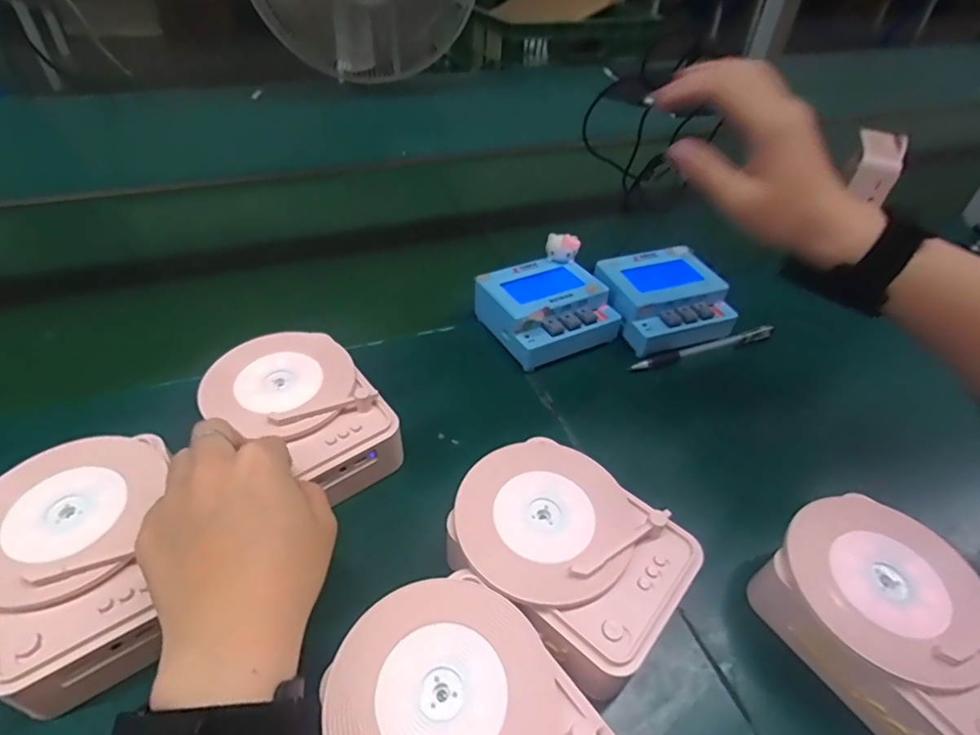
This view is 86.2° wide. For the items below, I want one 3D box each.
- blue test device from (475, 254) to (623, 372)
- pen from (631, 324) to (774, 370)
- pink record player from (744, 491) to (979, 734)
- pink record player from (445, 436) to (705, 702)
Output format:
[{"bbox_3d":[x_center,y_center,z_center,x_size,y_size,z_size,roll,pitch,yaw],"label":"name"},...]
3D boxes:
[{"bbox_3d":[0.052,-0.052,0.485,0.101,0.051,0.103,-20,49,-23],"label":"blue test device"},{"bbox_3d":[0.200,-0.016,0.485,0.155,0.016,0.013,-13,46,-17],"label":"pen"},{"bbox_3d":[0.222,0.143,0.290,0.104,0.053,0.131,-25,51,-26],"label":"pink record player"},{"bbox_3d":[0.042,0.110,0.310,0.128,0.052,0.102,31,50,25],"label":"pink record player"}]

